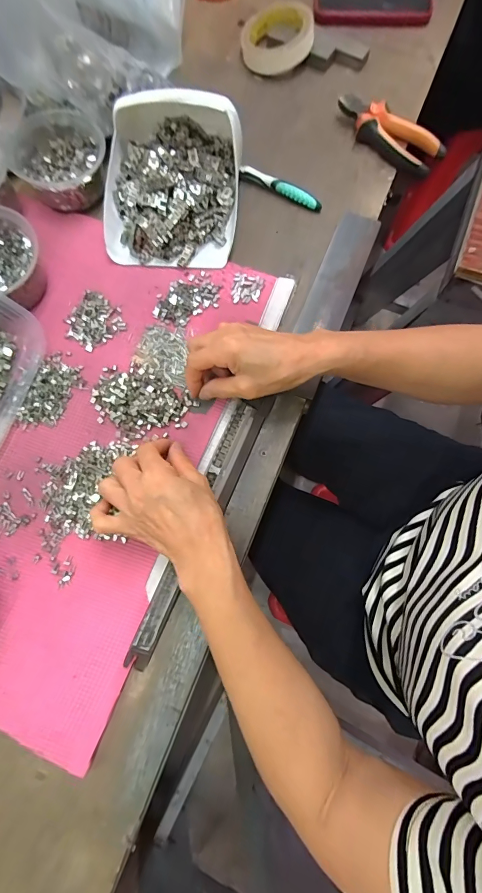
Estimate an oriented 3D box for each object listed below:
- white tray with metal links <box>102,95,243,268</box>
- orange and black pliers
[{"bbox_3d":[-0.081,-0.309,0.427,0.153,0.076,0.173,6,77,1],"label":"white tray with metal links"},{"bbox_3d":[0.189,-0.406,0.485,0.149,0.033,0.052,42,80,8],"label":"orange and black pliers"}]

